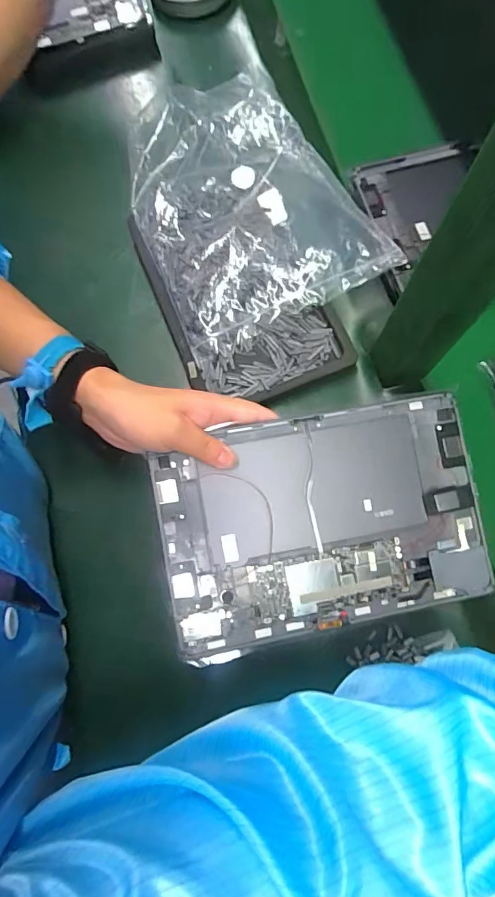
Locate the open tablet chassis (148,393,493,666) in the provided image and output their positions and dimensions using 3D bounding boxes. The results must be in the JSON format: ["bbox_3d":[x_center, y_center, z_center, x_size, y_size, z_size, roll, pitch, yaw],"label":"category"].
[{"bbox_3d":[0.060,0.058,0.373,0.250,0.009,0.165,-10,85,-6],"label":"open tablet chassis"}]

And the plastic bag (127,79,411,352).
[{"bbox_3d":[-0.007,-0.252,0.486,0.210,0.035,0.275,-26,77,-8],"label":"plastic bag"}]

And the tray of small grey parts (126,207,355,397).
[{"bbox_3d":[-0.009,-0.158,0.460,0.151,0.029,0.222,-21,77,-6],"label":"tray of small grey parts"}]

